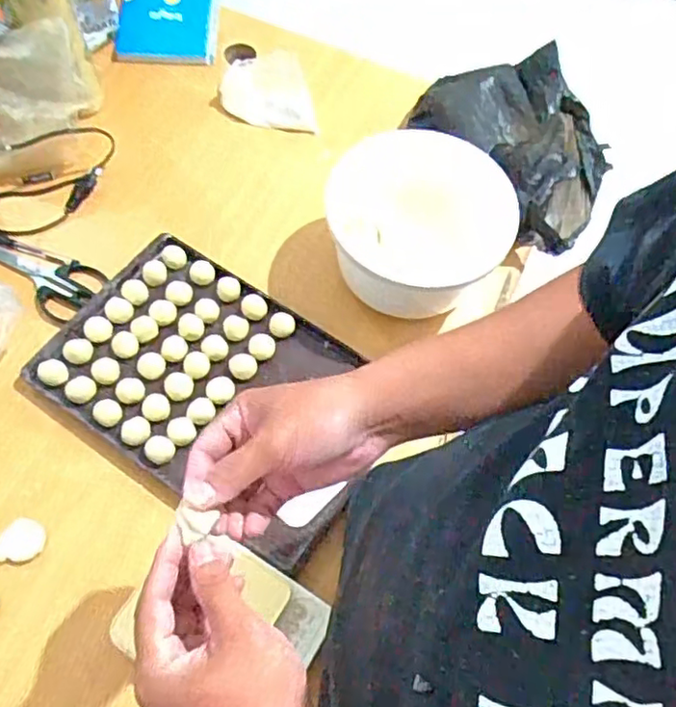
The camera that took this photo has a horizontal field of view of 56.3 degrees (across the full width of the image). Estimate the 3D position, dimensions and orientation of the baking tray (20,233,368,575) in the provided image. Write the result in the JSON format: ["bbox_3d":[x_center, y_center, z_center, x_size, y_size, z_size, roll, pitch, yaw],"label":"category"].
[{"bbox_3d":[-0.132,0.034,0.707,0.370,0.027,0.250,32,67,13],"label":"baking tray"}]

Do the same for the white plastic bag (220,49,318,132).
[{"bbox_3d":[-0.098,-0.358,0.866,0.140,0.074,0.071,4,64,-1],"label":"white plastic bag"}]

